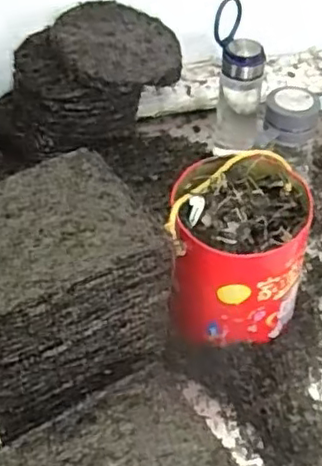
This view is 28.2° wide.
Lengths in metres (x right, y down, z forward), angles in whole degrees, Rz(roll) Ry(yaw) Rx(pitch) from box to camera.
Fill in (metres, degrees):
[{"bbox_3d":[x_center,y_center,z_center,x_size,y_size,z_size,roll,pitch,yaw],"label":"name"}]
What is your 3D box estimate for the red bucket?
[{"bbox_3d":[0.092,0.027,0.776,0.154,0.171,0.175,7,45,8],"label":"red bucket"}]

